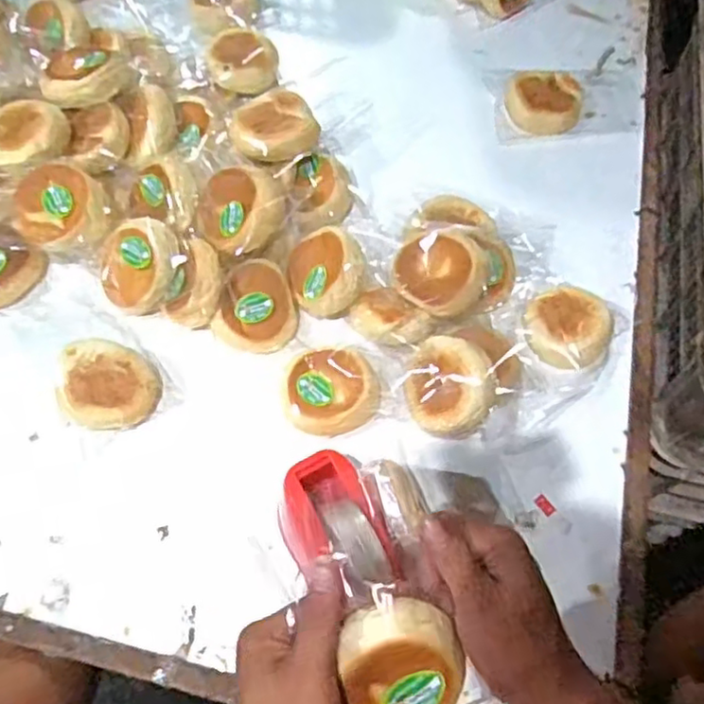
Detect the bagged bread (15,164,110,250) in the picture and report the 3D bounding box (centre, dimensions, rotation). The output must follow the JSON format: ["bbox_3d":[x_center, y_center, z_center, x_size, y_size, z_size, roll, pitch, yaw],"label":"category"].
[{"bbox_3d":[-0.303,-0.147,0.700,0.094,0.036,0.094,0,78,-2],"label":"bagged bread"}]

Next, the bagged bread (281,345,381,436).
[{"bbox_3d":[-0.020,0.040,0.654,0.093,0.038,0.080,-3,62,-4],"label":"bagged bread"}]

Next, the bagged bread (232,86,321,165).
[{"bbox_3d":[-0.090,-0.256,0.770,0.098,0.051,0.088,-13,63,-9],"label":"bagged bread"}]

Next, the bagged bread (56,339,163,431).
[{"bbox_3d":[-0.238,0.032,0.649,0.086,0.047,0.087,1,62,-2],"label":"bagged bread"}]

